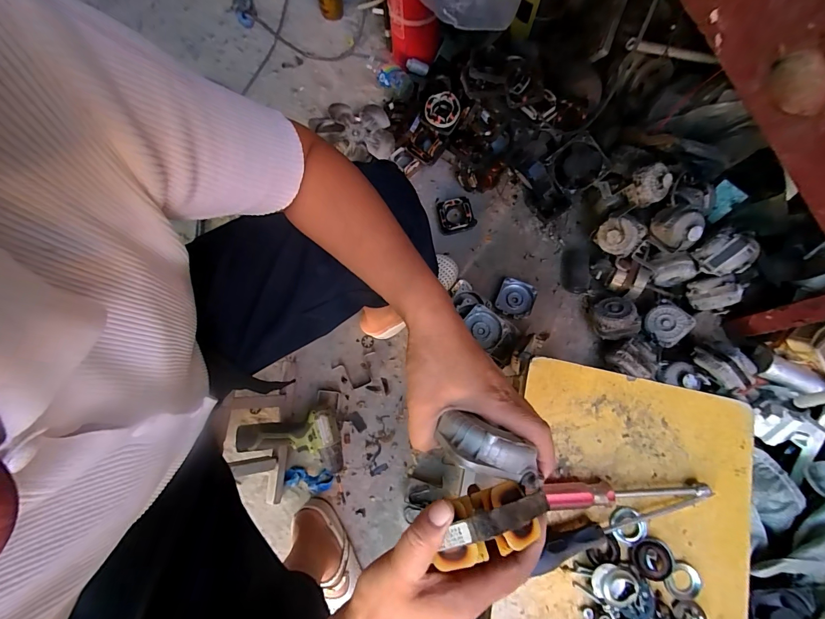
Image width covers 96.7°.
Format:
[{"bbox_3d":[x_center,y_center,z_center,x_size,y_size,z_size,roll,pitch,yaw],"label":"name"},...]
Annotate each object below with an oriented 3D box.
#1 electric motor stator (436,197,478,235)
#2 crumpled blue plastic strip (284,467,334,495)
[{"bbox_3d":[0.109,-0.234,0.913,0.087,0.033,0.092,-10,77,-1],"label":"electric motor stator"},{"bbox_3d":[-0.220,0.363,0.779,0.100,0.012,0.047,6,77,3],"label":"crumpled blue plastic strip"}]

